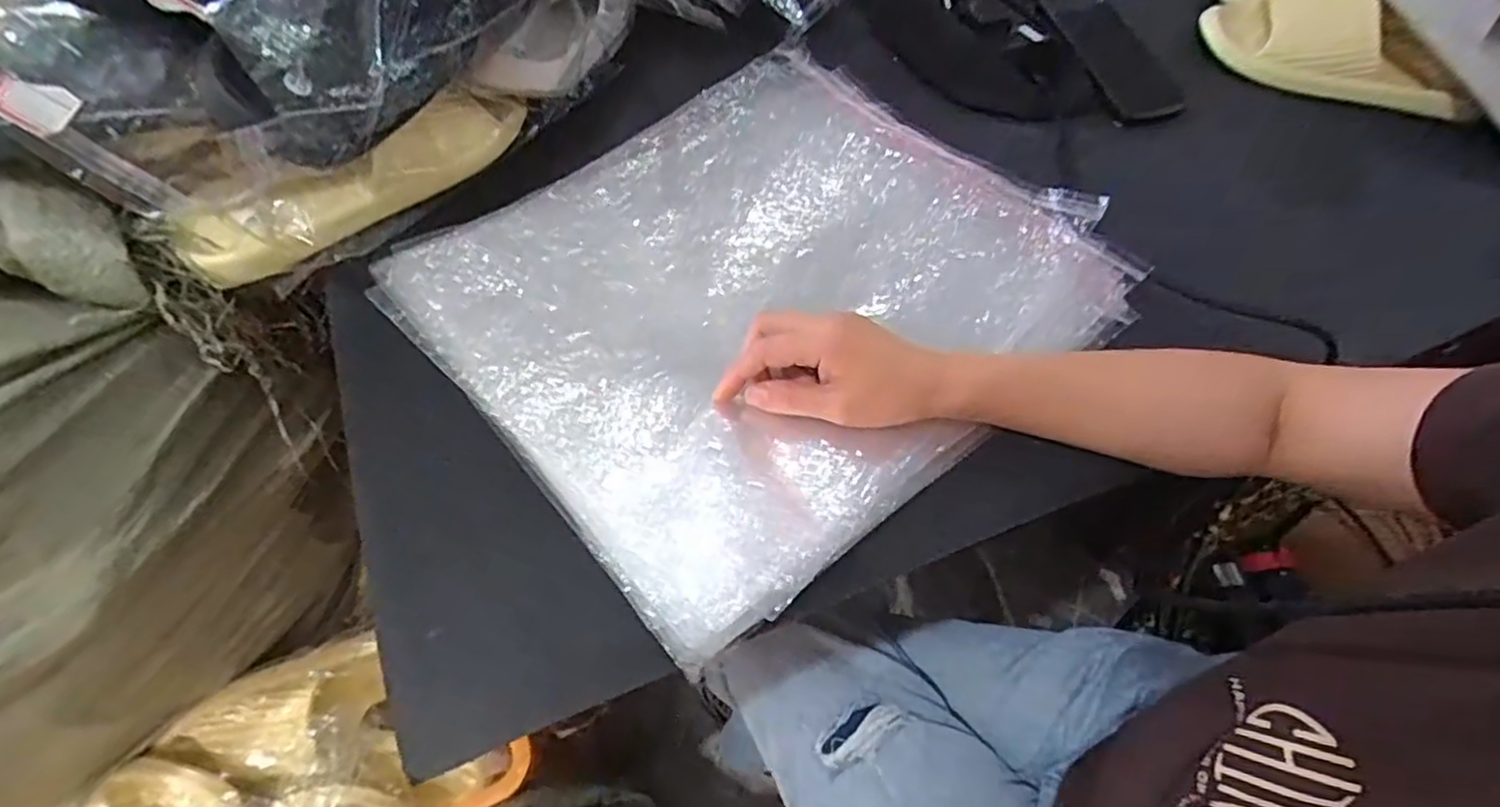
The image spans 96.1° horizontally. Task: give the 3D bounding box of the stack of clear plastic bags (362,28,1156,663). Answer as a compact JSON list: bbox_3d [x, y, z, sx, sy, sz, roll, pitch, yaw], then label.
[{"bbox_3d":[0.019,-0.079,0.441,0.393,0.038,0.310,-39,68,-24],"label":"stack of clear plastic bags"}]

